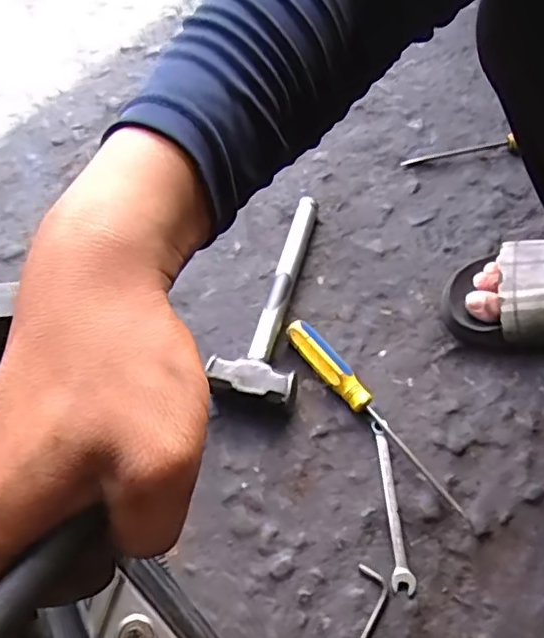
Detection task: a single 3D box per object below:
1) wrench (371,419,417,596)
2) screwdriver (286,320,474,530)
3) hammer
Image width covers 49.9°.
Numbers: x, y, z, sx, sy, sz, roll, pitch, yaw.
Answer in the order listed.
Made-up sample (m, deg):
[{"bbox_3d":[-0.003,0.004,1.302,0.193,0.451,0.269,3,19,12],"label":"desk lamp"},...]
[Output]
[{"bbox_3d":[0.110,0.173,0.550,0.020,0.011,0.153,-7,61,0],"label":"wrench"},{"bbox_3d":[0.100,0.098,0.581,0.030,0.027,0.251,-33,64,-14],"label":"screwdriver"},{"bbox_3d":[0.013,-0.025,0.656,0.089,0.042,0.257,15,63,12],"label":"hammer"}]

